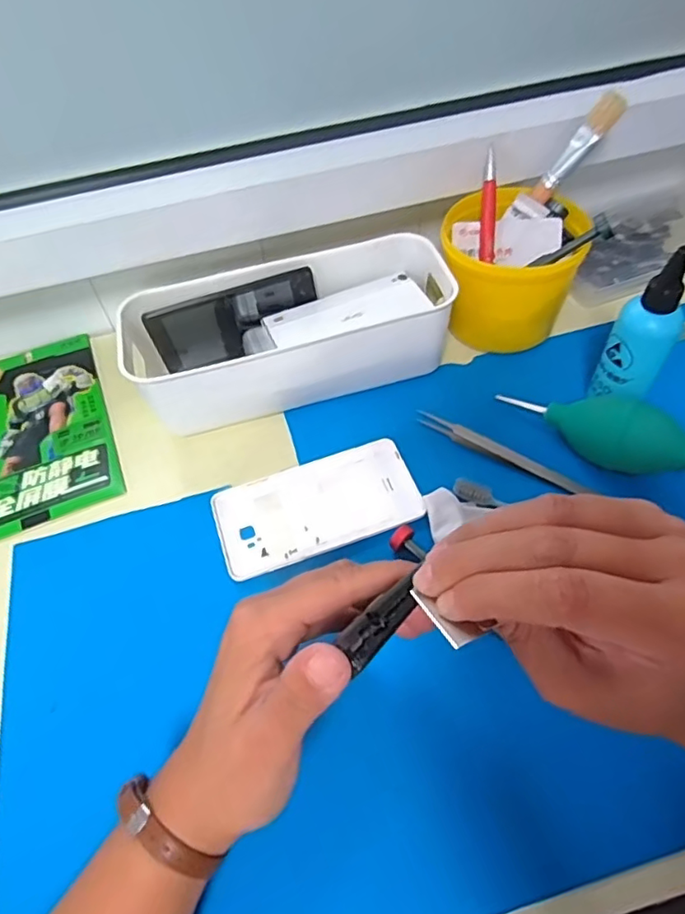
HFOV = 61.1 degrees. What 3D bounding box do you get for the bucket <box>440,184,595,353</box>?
[{"bbox_3d":[0.133,-0.155,0.467,0.107,0.082,0.107,-2,54,2],"label":"bucket"}]

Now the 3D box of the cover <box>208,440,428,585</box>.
[{"bbox_3d":[-0.018,0.034,0.413,0.139,0.007,0.073,-17,55,-8],"label":"cover"}]

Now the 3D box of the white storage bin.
[{"bbox_3d":[-0.043,-0.101,0.465,0.256,0.072,0.109,-16,55,-7],"label":"white storage bin"}]

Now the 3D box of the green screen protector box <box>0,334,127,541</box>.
[{"bbox_3d":[-0.246,-0.024,0.472,0.106,0.006,0.187,-20,56,-11],"label":"green screen protector box"}]

